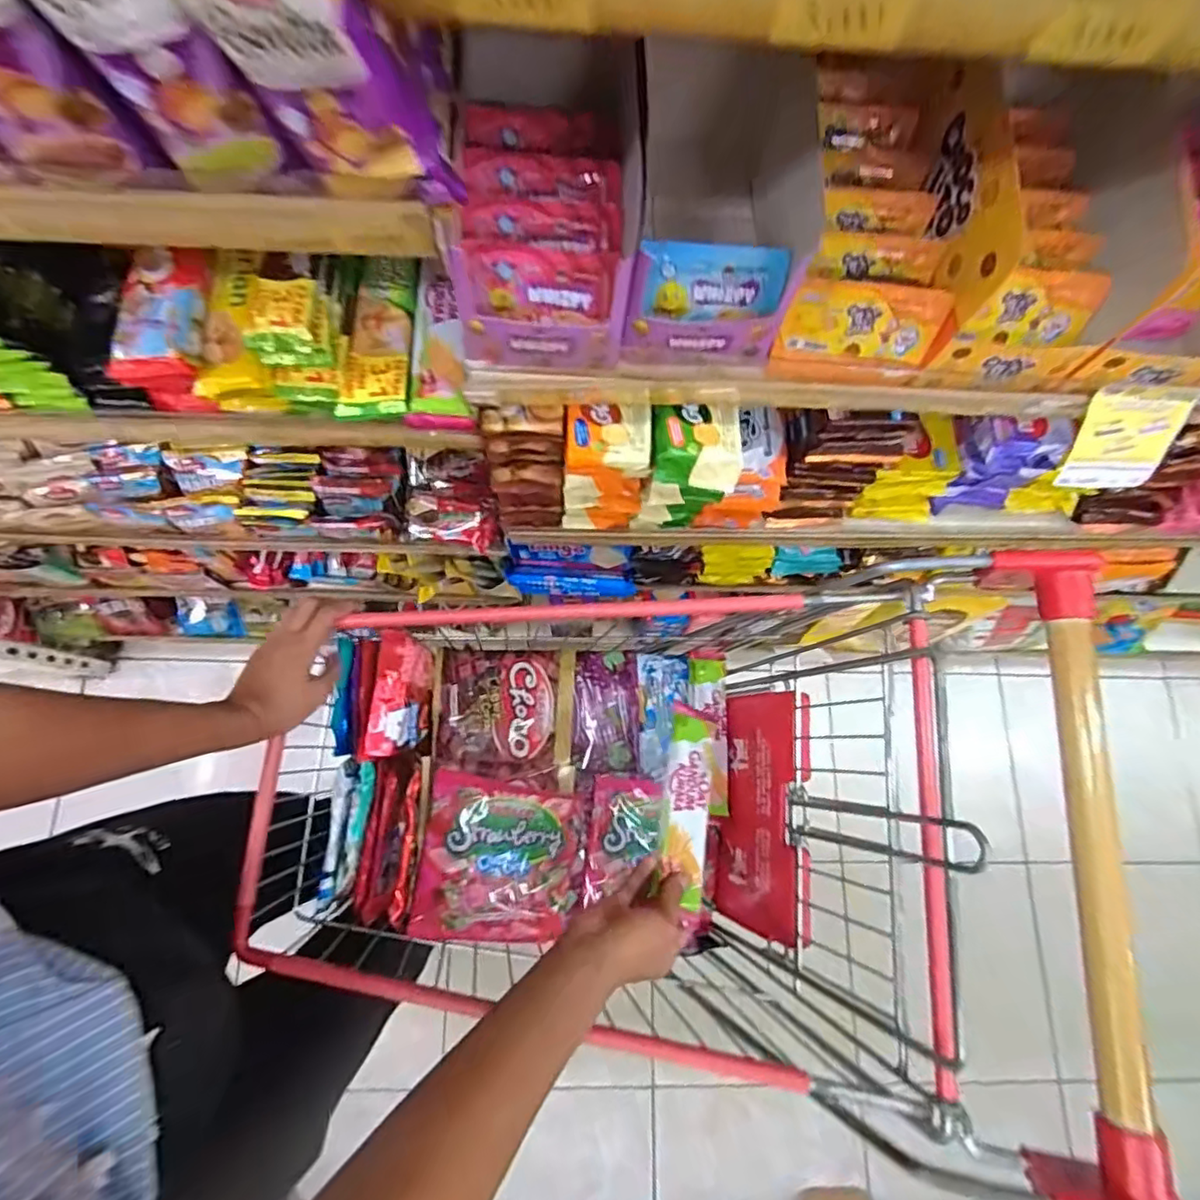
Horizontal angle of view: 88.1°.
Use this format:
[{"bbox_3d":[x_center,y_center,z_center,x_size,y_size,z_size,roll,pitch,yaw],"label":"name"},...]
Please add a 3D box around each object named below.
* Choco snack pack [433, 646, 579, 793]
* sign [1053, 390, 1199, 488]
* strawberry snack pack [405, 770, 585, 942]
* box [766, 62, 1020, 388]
[{"bbox_3d":[-0.116,0.140,0.749,0.170,0.025,0.172,3,61,-4],"label":"Choco snack pack"},{"bbox_3d":[0.410,-0.123,0.487,0.082,0.076,0.006,1,33,-5],"label":"sign"},{"bbox_3d":[-0.107,0.287,0.687,0.172,0.032,0.162,7,76,0],"label":"strawberry snack pack"},{"bbox_3d":[0.201,-0.290,0.437,0.116,0.103,0.236,7,76,0],"label":"box"}]

